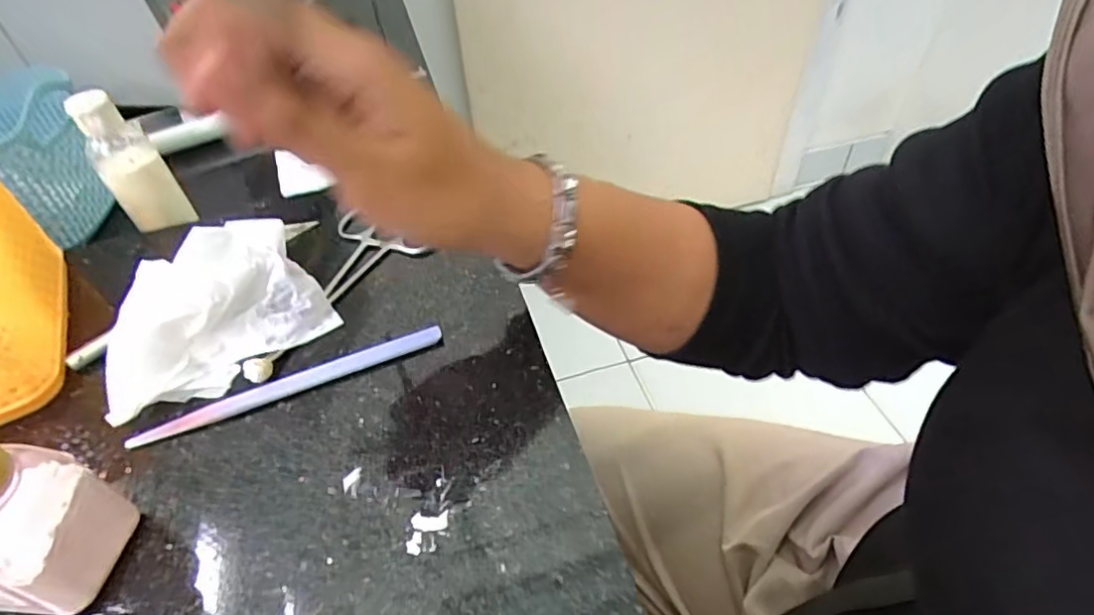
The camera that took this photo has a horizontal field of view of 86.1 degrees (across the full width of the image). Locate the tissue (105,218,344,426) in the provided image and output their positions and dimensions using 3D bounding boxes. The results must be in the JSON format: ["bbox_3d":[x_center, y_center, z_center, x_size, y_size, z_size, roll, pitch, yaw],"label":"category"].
[{"bbox_3d":[-0.159,-0.001,0.275,0.099,0.051,0.054,-30,52,-24],"label":"tissue"}]

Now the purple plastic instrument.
[{"bbox_3d":[-0.116,0.034,0.270,0.138,0.005,0.009,-18,48,-14],"label":"purple plastic instrument"}]

